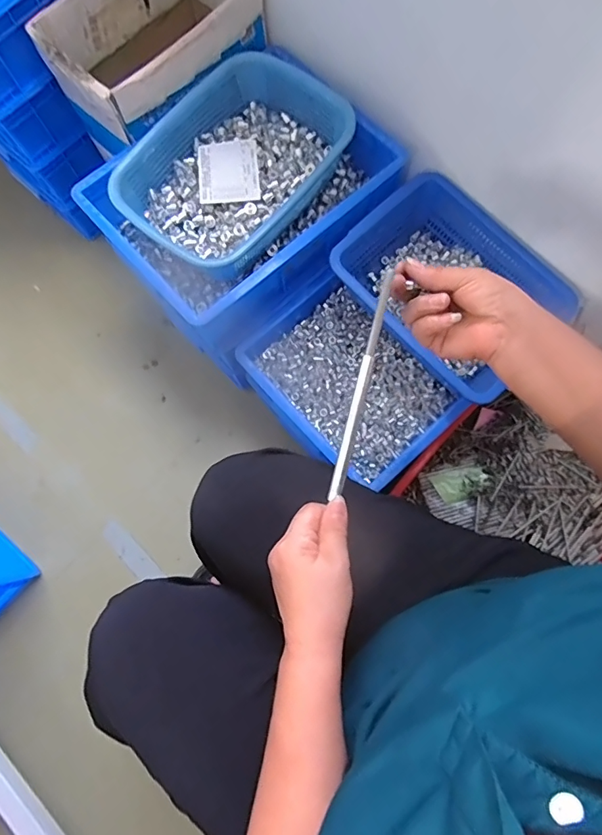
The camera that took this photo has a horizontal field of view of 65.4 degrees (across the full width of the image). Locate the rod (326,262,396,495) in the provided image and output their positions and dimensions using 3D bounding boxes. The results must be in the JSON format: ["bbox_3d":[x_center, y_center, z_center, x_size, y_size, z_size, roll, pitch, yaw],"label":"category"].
[{"bbox_3d":[0.052,-0.028,0.403,0.009,0.008,0.195,14,94,5],"label":"rod"}]

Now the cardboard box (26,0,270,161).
[{"bbox_3d":[-0.222,-0.582,0.743,0.309,0.152,0.208,-43,79,-9],"label":"cardboard box"}]

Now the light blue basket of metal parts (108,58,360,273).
[{"bbox_3d":[-0.106,-0.379,0.712,0.242,0.084,0.340,36,79,10],"label":"light blue basket of metal parts"}]

